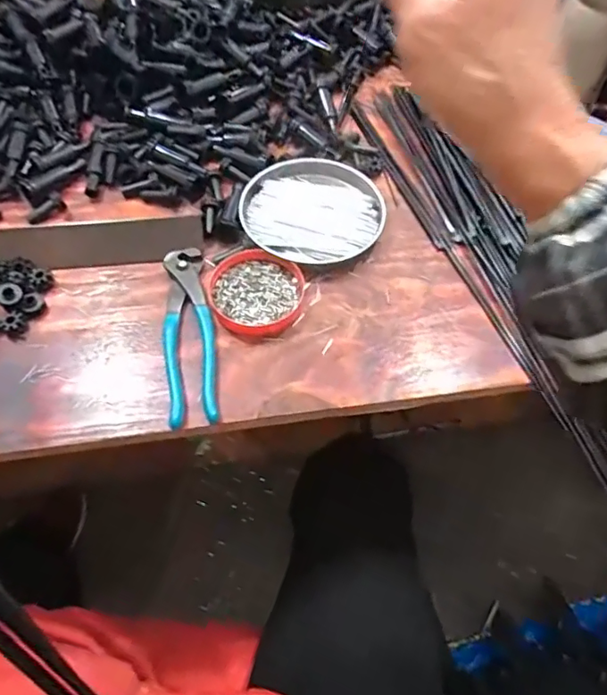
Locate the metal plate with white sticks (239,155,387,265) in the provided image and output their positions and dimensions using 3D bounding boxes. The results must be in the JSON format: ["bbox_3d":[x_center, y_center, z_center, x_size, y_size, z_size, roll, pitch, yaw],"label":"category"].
[{"bbox_3d":[0.009,-0.130,0.507,0.131,0.023,0.128,1,59,-1],"label":"metal plate with white sticks"}]

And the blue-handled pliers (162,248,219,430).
[{"bbox_3d":[-0.095,-0.014,0.432,0.039,0.014,0.163,-6,59,-5],"label":"blue-handled pliers"}]

